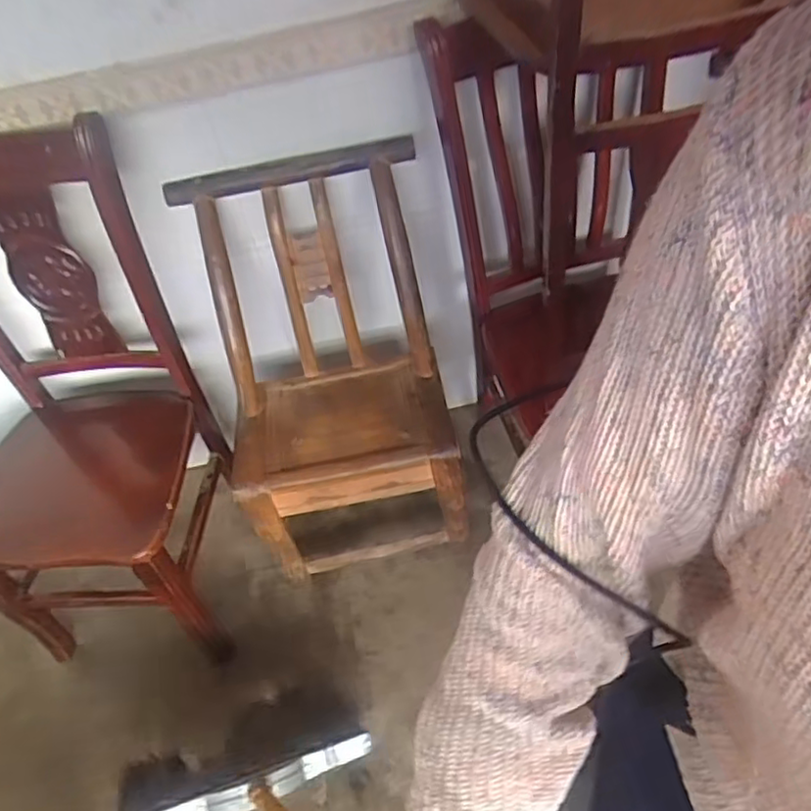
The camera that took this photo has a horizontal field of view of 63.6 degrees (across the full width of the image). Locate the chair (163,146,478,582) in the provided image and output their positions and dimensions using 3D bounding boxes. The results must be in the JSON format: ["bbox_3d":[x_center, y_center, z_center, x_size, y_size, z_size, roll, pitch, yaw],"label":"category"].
[{"bbox_3d":[-0.157,-0.066,1.308,0.457,0.658,0.509,-10,46,1],"label":"chair"}]

